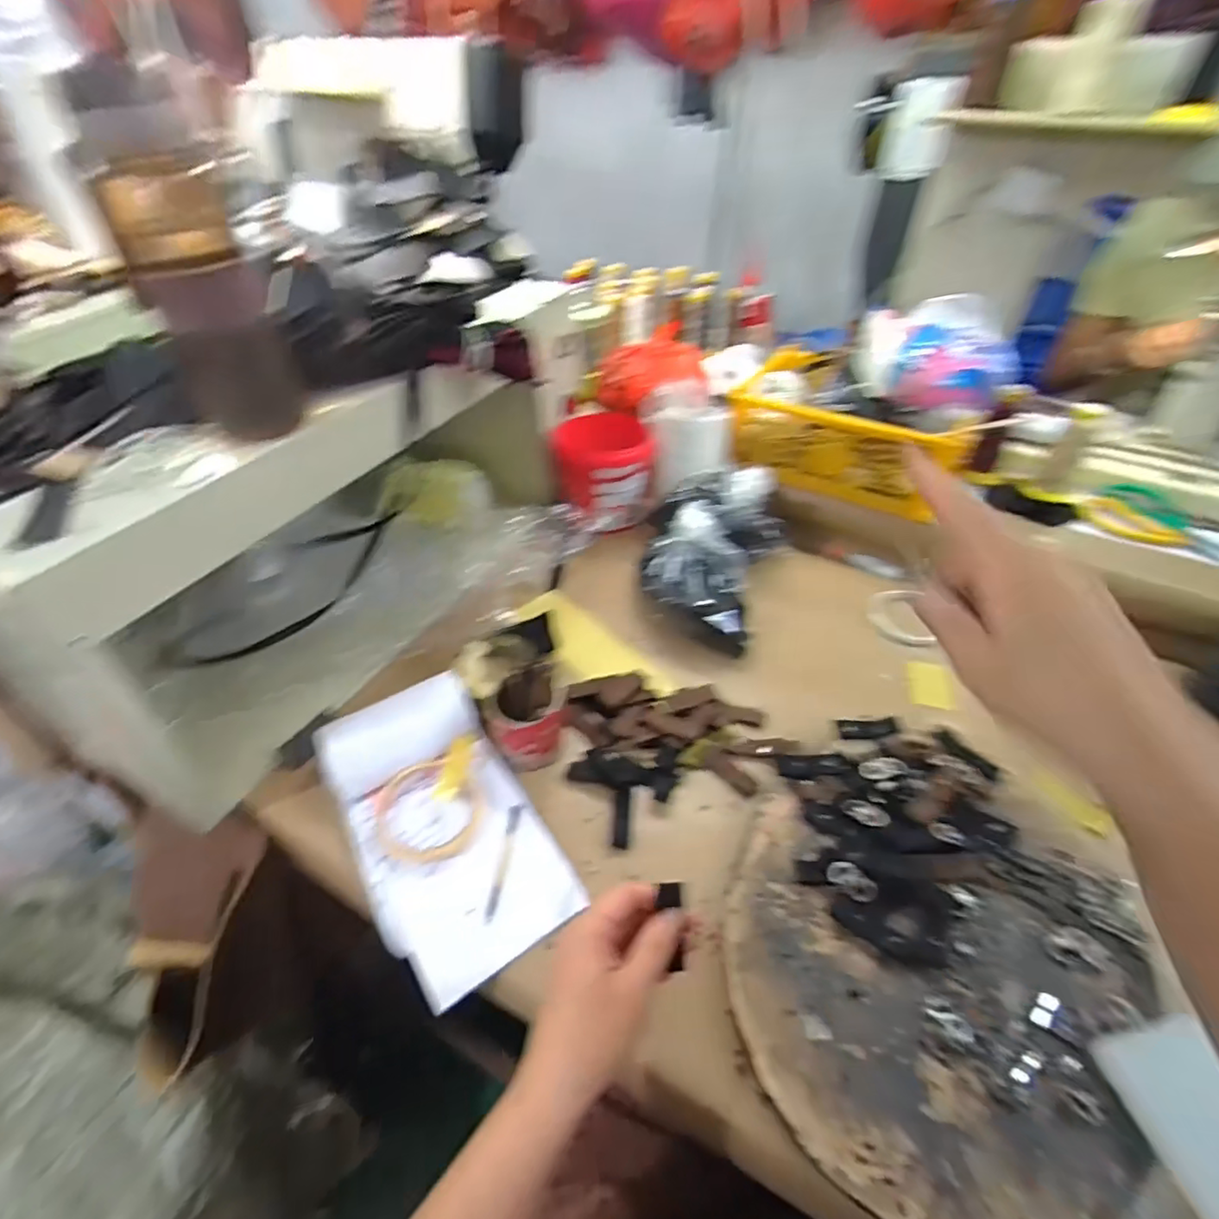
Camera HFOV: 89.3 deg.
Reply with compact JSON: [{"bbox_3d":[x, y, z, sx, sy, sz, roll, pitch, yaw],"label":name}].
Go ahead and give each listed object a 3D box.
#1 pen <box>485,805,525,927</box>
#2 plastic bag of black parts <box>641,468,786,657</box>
[{"bbox_3d":[-0.086,0.204,0.504,0.010,0.008,0.094,4,42,6],"label":"pen"},{"bbox_3d":[0.123,-0.069,0.713,0.125,0.107,0.207,15,44,17],"label":"plastic bag of black parts"}]

